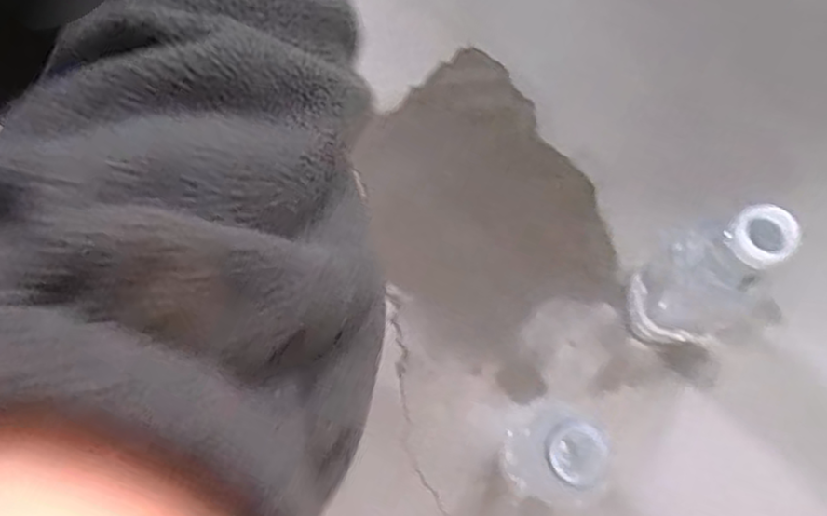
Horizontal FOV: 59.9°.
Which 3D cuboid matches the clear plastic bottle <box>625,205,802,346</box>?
[{"bbox_3d":[0.245,0.017,0.583,0.071,0.234,0.082,-24,76,-4],"label":"clear plastic bottle"}]

